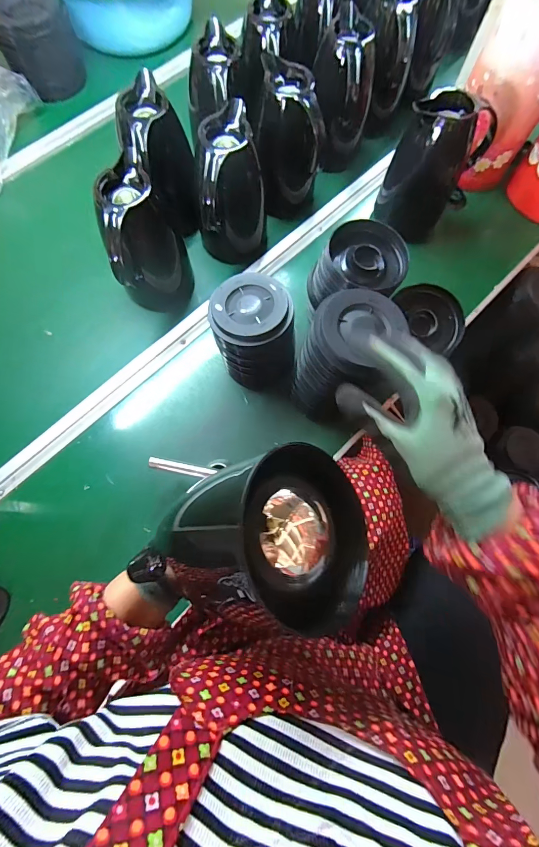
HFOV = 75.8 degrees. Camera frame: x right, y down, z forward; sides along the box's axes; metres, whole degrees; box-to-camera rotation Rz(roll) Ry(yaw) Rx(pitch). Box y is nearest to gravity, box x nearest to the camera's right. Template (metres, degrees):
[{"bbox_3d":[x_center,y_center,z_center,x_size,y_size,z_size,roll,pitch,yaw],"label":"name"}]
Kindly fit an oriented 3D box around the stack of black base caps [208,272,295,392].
[{"bbox_3d":[-0.026,-0.139,0.560,0.119,0.151,0.126,-15,75,-5],"label":"stack of black base caps"}]

